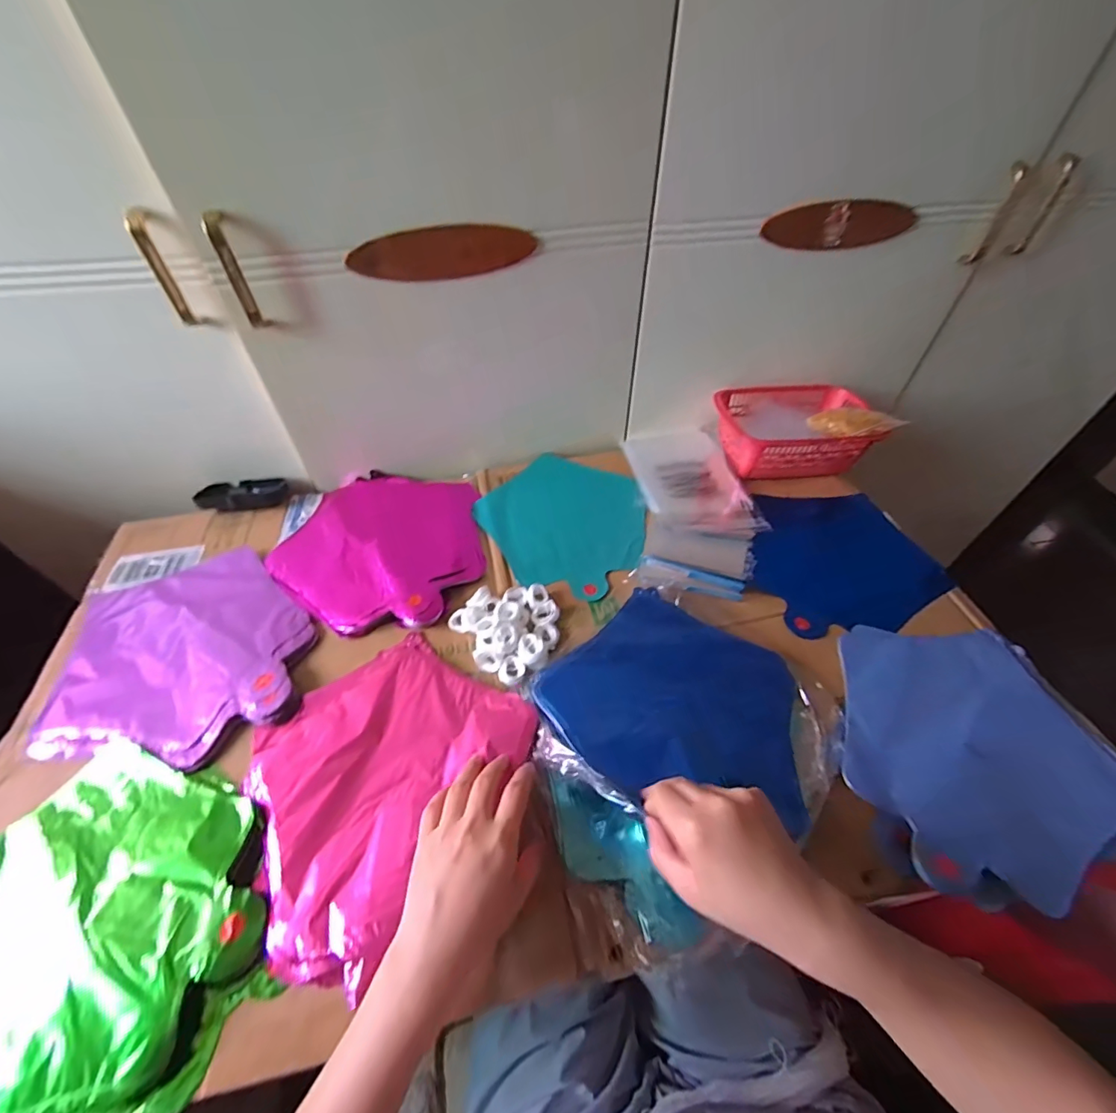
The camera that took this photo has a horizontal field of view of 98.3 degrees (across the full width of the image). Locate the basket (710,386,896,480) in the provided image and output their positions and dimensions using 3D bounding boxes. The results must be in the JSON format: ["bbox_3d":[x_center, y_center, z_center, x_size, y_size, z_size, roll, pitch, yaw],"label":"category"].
[{"bbox_3d":[0.334,-0.178,0.687,0.216,0.067,0.128,-4,48,-3],"label":"basket"}]

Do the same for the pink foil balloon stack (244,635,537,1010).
[{"bbox_3d":[-0.140,0.183,0.422,0.231,0.020,0.232,-26,53,-21],"label":"pink foil balloon stack"}]

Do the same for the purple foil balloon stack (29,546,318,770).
[{"bbox_3d":[-0.381,0.090,0.495,0.233,0.016,0.241,-9,49,-8],"label":"purple foil balloon stack"}]

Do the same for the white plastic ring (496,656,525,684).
[{"bbox_3d":[-0.046,0.112,0.479,0.024,0.008,0.025,0,48,0],"label":"white plastic ring"}]

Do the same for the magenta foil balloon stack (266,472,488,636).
[{"bbox_3d":[-0.218,-0.020,0.592,0.238,0.021,0.254,-6,49,-4],"label":"magenta foil balloon stack"}]

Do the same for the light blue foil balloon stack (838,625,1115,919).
[{"bbox_3d":[0.384,0.174,0.436,0.247,0.025,0.232,3,50,4],"label":"light blue foil balloon stack"}]

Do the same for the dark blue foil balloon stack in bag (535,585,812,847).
[{"bbox_3d":[0.113,0.133,0.444,0.229,0.032,0.195,26,54,22],"label":"dark blue foil balloon stack in bag"}]

